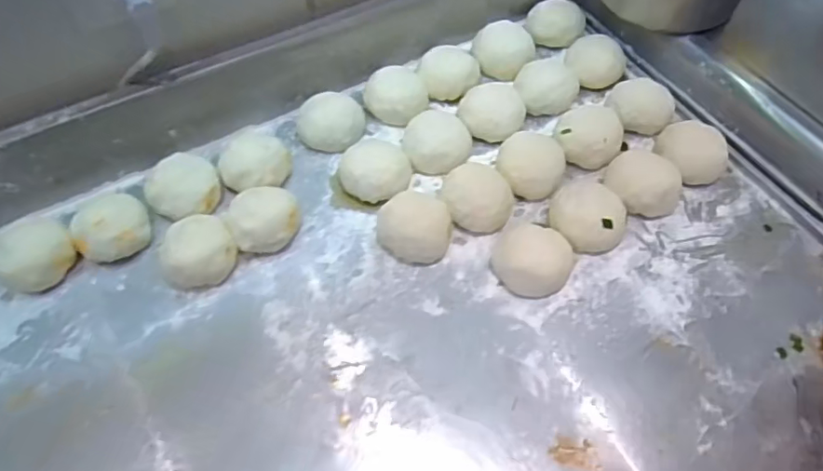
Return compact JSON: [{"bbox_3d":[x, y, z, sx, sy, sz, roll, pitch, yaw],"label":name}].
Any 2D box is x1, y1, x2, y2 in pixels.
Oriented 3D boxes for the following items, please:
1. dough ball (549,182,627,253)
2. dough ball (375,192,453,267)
[{"bbox_3d":[0.180,-0.021,0.566,0.069,0.037,0.071,-1,60,1],"label":"dough ball"},{"bbox_3d":[0.002,-0.009,0.554,0.078,0.050,0.057,18,62,10],"label":"dough ball"}]

